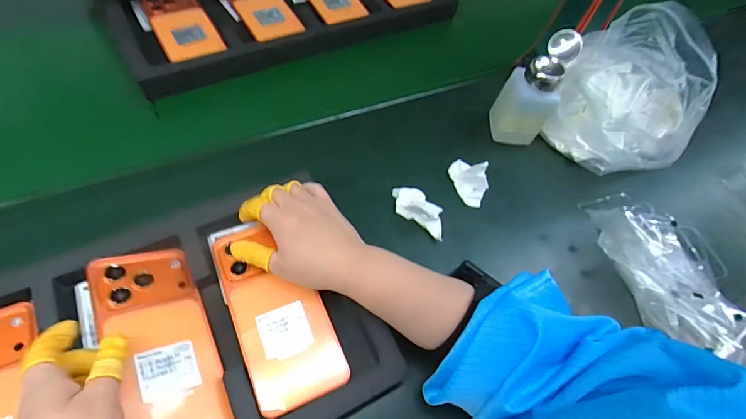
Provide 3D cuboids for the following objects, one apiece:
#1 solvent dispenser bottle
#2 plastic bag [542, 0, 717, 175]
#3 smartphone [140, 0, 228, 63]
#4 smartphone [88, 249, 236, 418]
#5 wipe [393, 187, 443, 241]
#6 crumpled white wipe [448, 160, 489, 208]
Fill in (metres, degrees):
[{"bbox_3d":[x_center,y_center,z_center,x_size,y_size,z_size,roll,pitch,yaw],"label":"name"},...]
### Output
[{"bbox_3d":[0.186,-0.139,0.462,0.065,0.127,0.064,25,59,10],"label":"solvent dispenser bottle"},{"bbox_3d":[0.292,-0.132,0.446,0.141,0.150,0.107,34,61,15],"label":"plastic bag"},{"bbox_3d":[-0.262,-0.254,0.536,0.074,0.011,0.146,-25,63,-19],"label":"smartphone"},{"bbox_3d":[-0.163,0.105,0.304,0.072,0.009,0.161,-7,58,-41],"label":"smartphone"},{"bbox_3d":[0.049,-0.003,0.416,0.033,0.033,0.074,-24,63,-18],"label":"wipe"},{"bbox_3d":[0.111,-0.037,0.447,0.030,0.036,0.059,-13,60,-13],"label":"crumpled white wipe"}]

